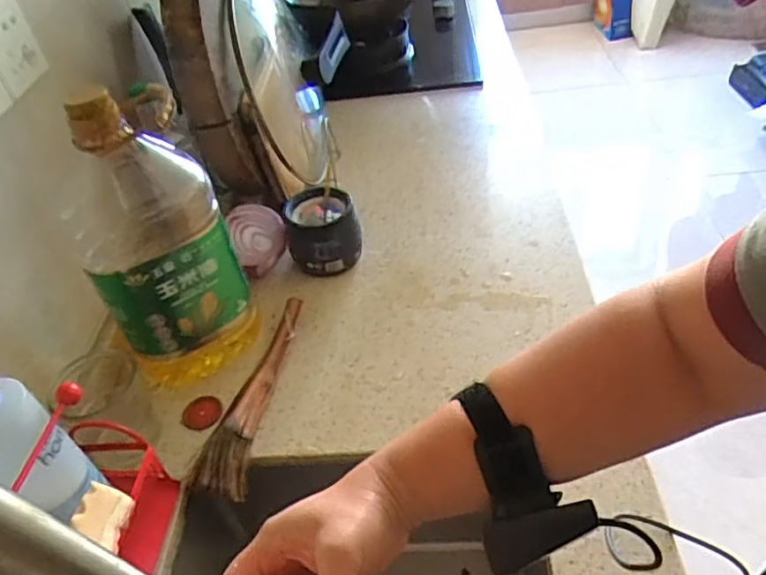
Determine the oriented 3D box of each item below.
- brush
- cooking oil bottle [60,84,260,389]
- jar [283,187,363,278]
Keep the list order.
[{"bbox_3d":[-0.147,0.115,0.704,0.044,0.032,0.251,4,43,12],"label":"brush"},{"bbox_3d":[-0.248,-0.038,0.674,0.151,0.321,0.113,-33,48,-25],"label":"cooking oil bottle"},{"bbox_3d":[-0.081,-0.077,0.861,0.101,0.089,0.101,-4,42,4],"label":"jar"}]

